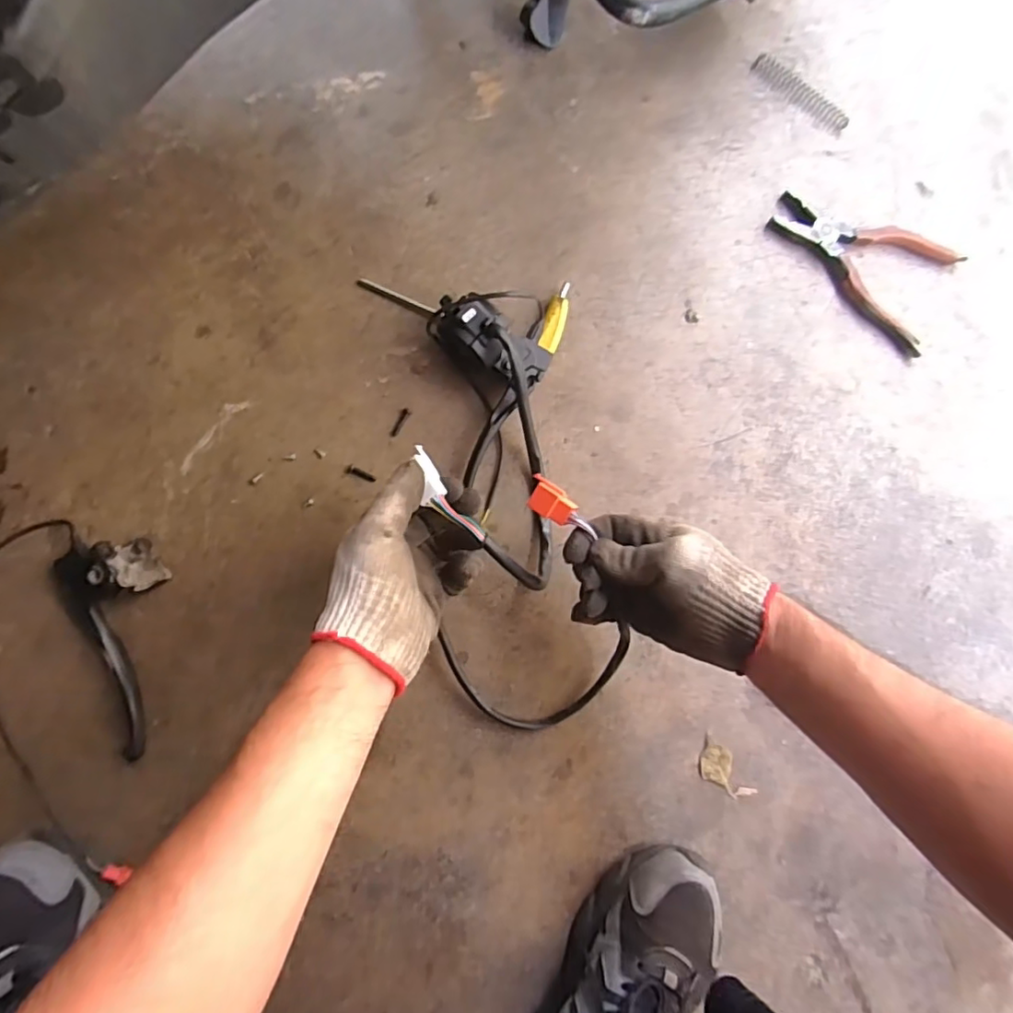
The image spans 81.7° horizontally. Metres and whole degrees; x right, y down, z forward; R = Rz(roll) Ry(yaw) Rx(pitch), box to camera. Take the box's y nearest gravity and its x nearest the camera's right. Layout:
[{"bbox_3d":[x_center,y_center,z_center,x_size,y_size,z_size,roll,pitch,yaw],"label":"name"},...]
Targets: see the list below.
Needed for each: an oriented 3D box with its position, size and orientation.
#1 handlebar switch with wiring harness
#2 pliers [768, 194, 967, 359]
[{"bbox_3d":[-0.002,-0.009,0.467,0.176,0.133,0.389,-6,84,-7],"label":"handlebar switch with wiring harness"},{"bbox_3d":[0.337,-0.238,0.556,0.182,0.013,0.108,30,84,-5],"label":"pliers"}]

